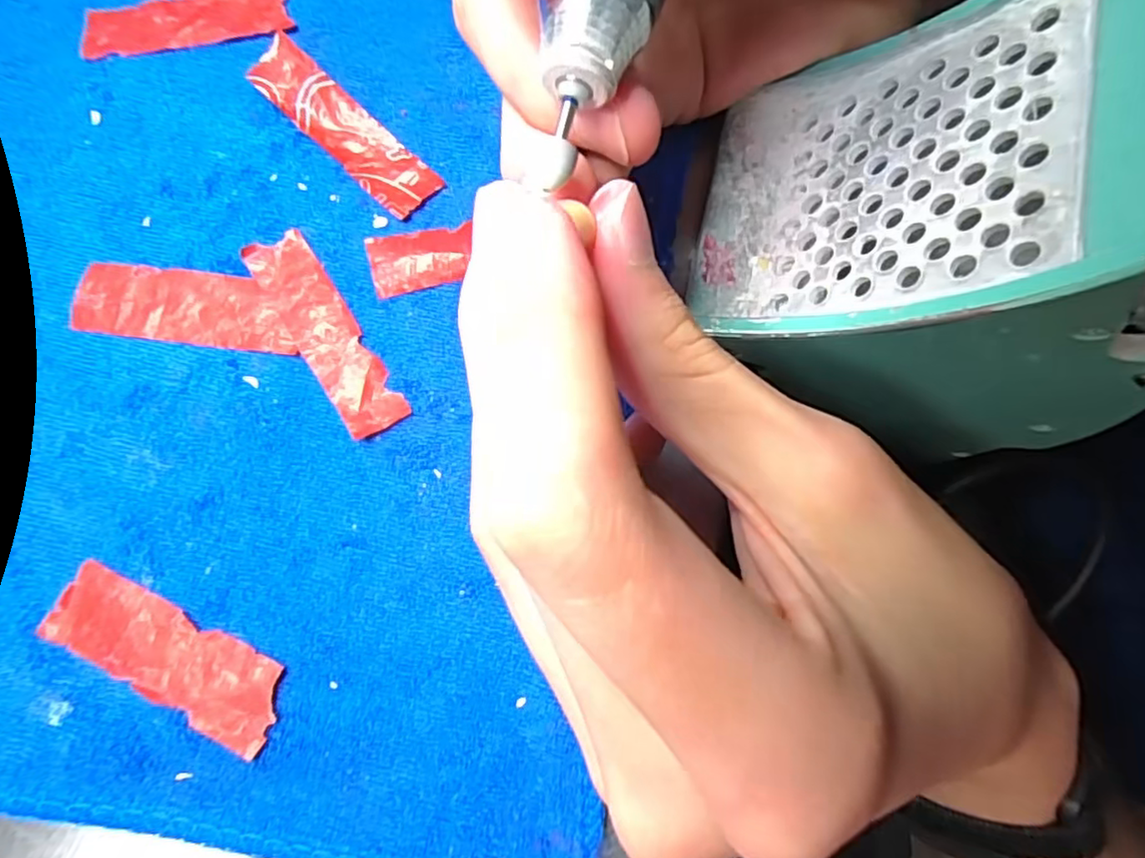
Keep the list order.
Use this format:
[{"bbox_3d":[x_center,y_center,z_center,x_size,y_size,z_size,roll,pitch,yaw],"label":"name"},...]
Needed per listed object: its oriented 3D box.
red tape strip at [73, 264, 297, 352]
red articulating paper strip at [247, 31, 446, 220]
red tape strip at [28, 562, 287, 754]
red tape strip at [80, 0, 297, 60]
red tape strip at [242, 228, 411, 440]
[{"bbox_3d":[-0.099,-0.032,0.158,0.057,0.004,0.019,6,80,2],"label":"red tape strip"},{"bbox_3d":[-0.061,-0.081,0.166,0.059,0.004,0.016,43,85,1],"label":"red articulating paper strip"},{"bbox_3d":[-0.093,0.052,0.142,0.058,0.004,0.019,26,72,6],"label":"red tape strip"},{"bbox_3d":[-0.109,-0.116,0.173,0.059,0.004,0.016,-8,80,-1],"label":"red tape strip"},{"bbox_3d":[-0.063,-0.025,0.157,0.015,0.004,0.058,-33,81,-5],"label":"red tape strip"}]

